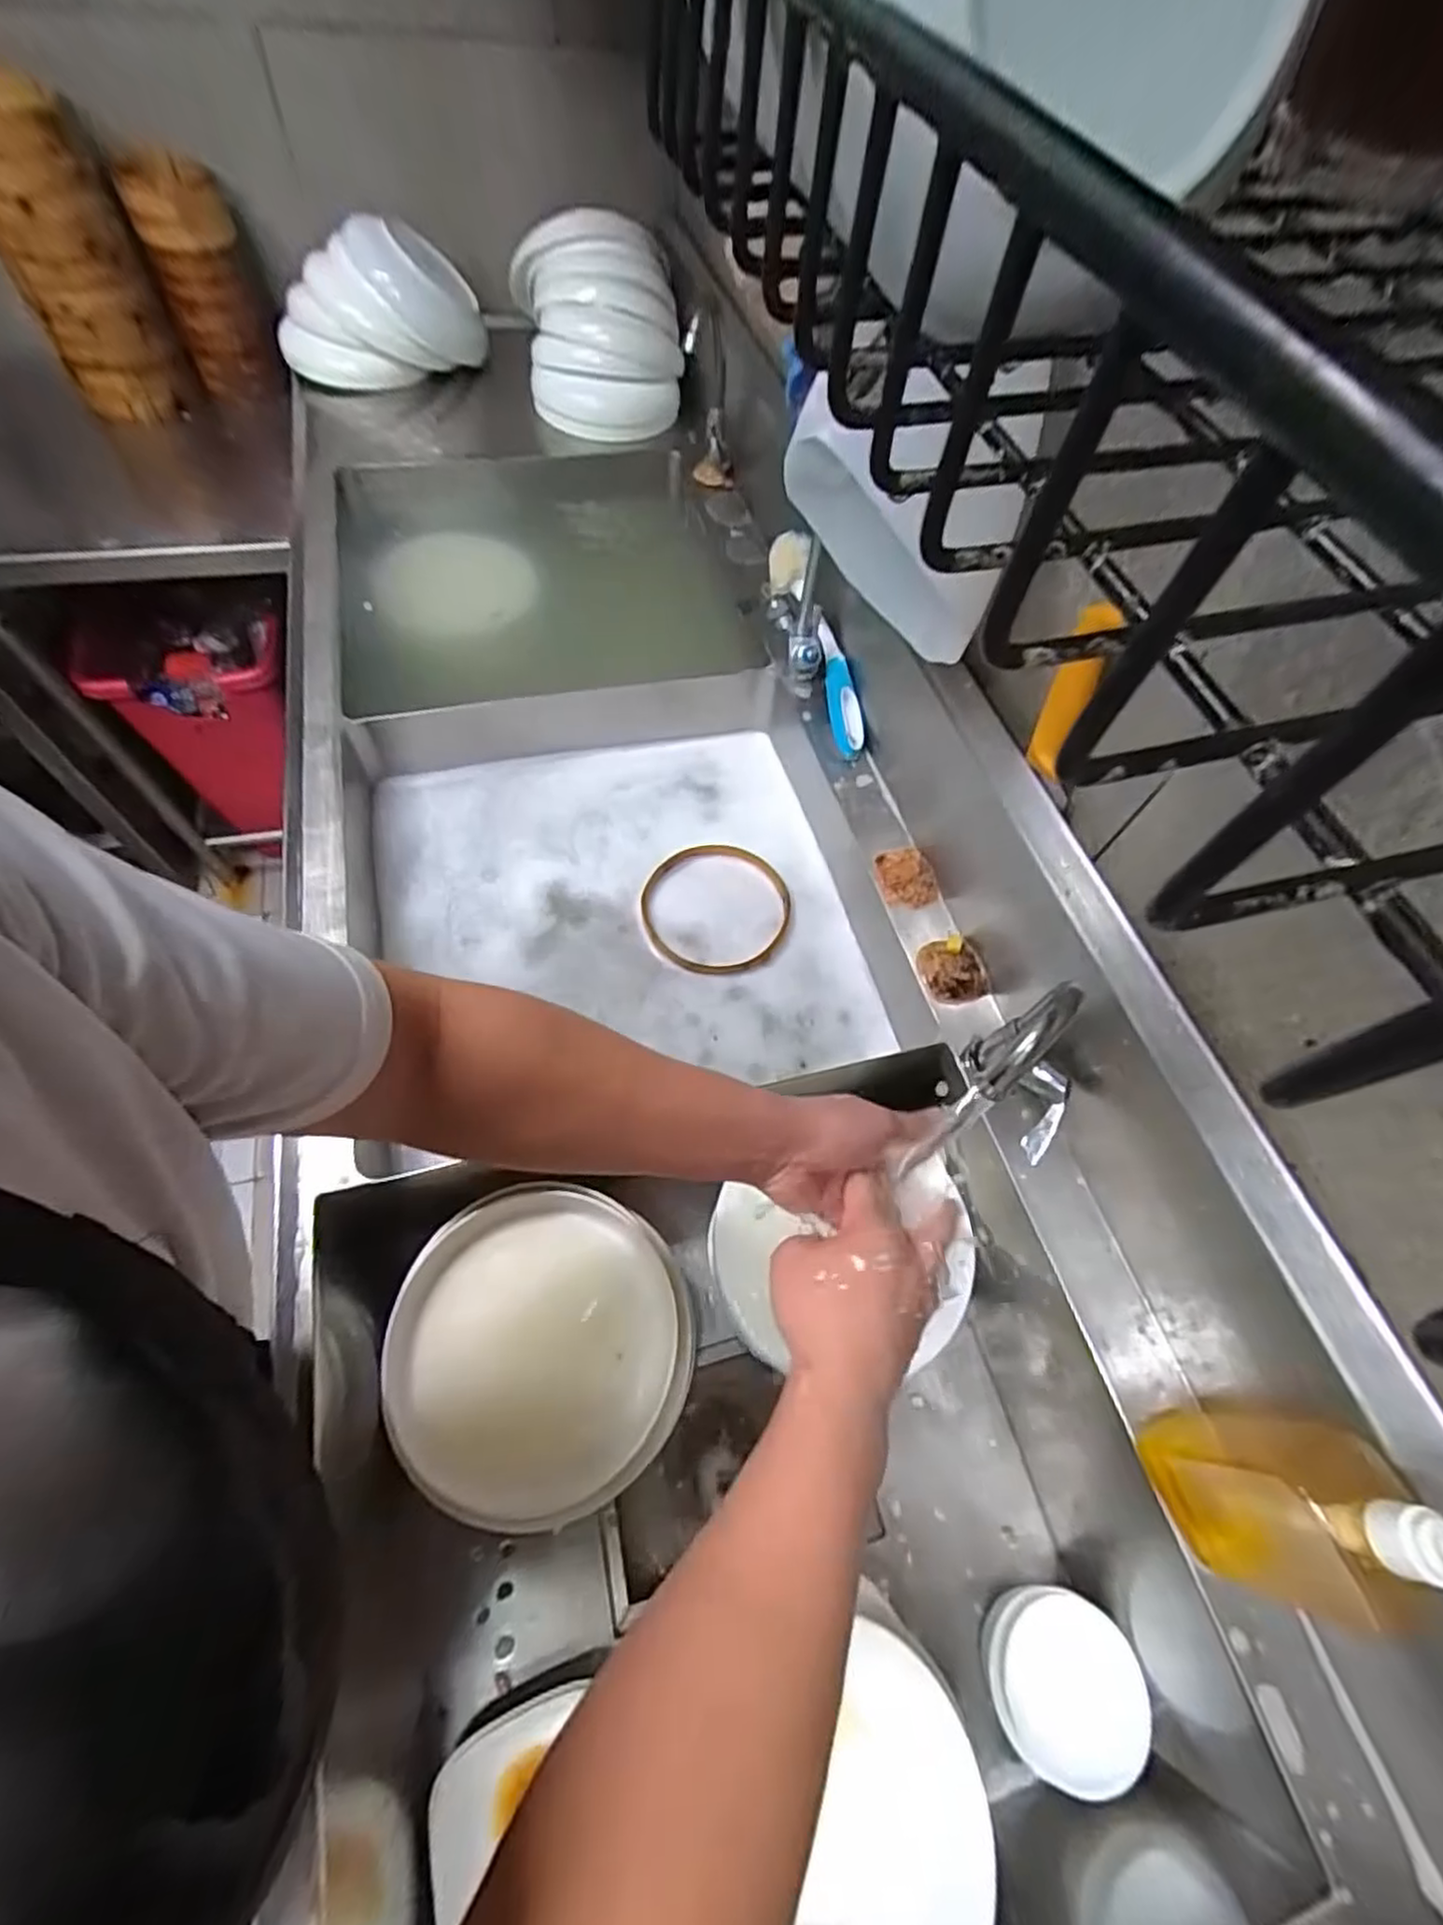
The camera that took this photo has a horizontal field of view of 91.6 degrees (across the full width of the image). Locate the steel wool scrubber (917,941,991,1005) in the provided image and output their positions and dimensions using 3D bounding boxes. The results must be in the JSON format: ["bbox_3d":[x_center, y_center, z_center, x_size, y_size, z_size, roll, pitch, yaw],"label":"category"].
[{"bbox_3d":[0.222,0.009,0.672,0.058,0.017,0.064,-13,62,-13],"label":"steel wool scrubber"}]

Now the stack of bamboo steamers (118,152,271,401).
[{"bbox_3d":[-0.825,-1.085,1.128,0.129,0.275,0.147,-25,65,-19],"label":"stack of bamboo steamers"}]

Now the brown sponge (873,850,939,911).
[{"bbox_3d":[0.191,-0.086,0.726,0.056,0.014,0.069,-1,60,-7],"label":"brown sponge"}]

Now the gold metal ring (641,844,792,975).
[{"bbox_3d":[-0.006,-0.065,0.802,0.165,0.024,0.174,3,60,-5],"label":"gold metal ring"}]

